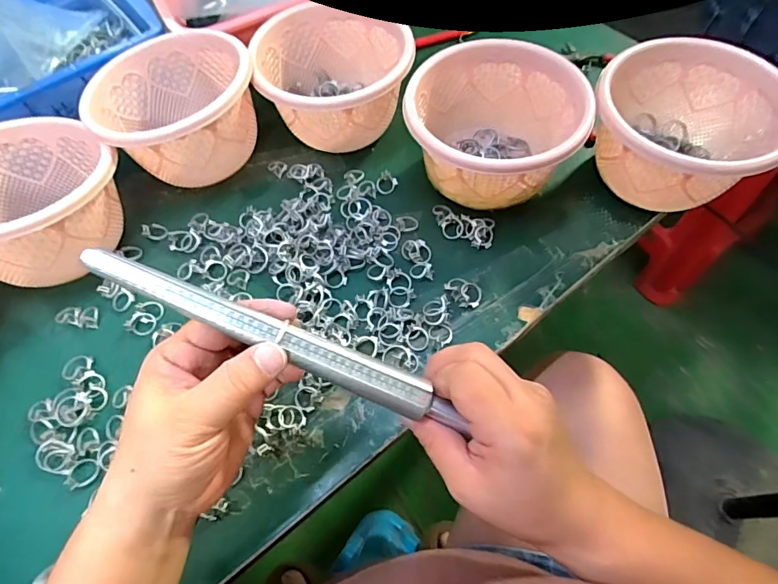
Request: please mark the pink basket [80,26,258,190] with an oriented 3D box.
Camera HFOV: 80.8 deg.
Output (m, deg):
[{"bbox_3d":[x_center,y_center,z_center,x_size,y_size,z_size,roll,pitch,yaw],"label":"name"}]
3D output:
[{"bbox_3d":[-0.194,-0.171,0.430,0.140,0.080,0.137,-1,61,1],"label":"pink basket"}]

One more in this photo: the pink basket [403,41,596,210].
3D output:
[{"bbox_3d":[0.088,-0.137,0.406,0.144,0.091,0.132,3,61,3],"label":"pink basket"}]

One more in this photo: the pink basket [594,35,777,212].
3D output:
[{"bbox_3d":[0.244,-0.132,0.392,0.139,0.098,0.125,38,69,20],"label":"pink basket"}]

